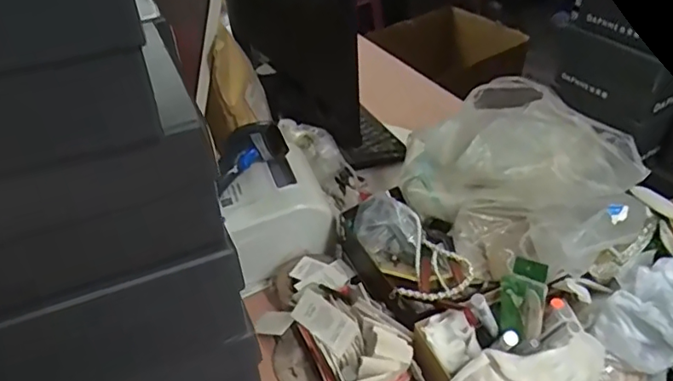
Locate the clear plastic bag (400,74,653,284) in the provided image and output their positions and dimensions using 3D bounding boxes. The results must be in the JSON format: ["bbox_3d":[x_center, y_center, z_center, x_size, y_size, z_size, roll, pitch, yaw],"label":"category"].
[{"bbox_3d":[0.247,-0.026,0.760,0.253,0.126,0.336,-20,42,-19],"label":"clear plastic bag"}]

